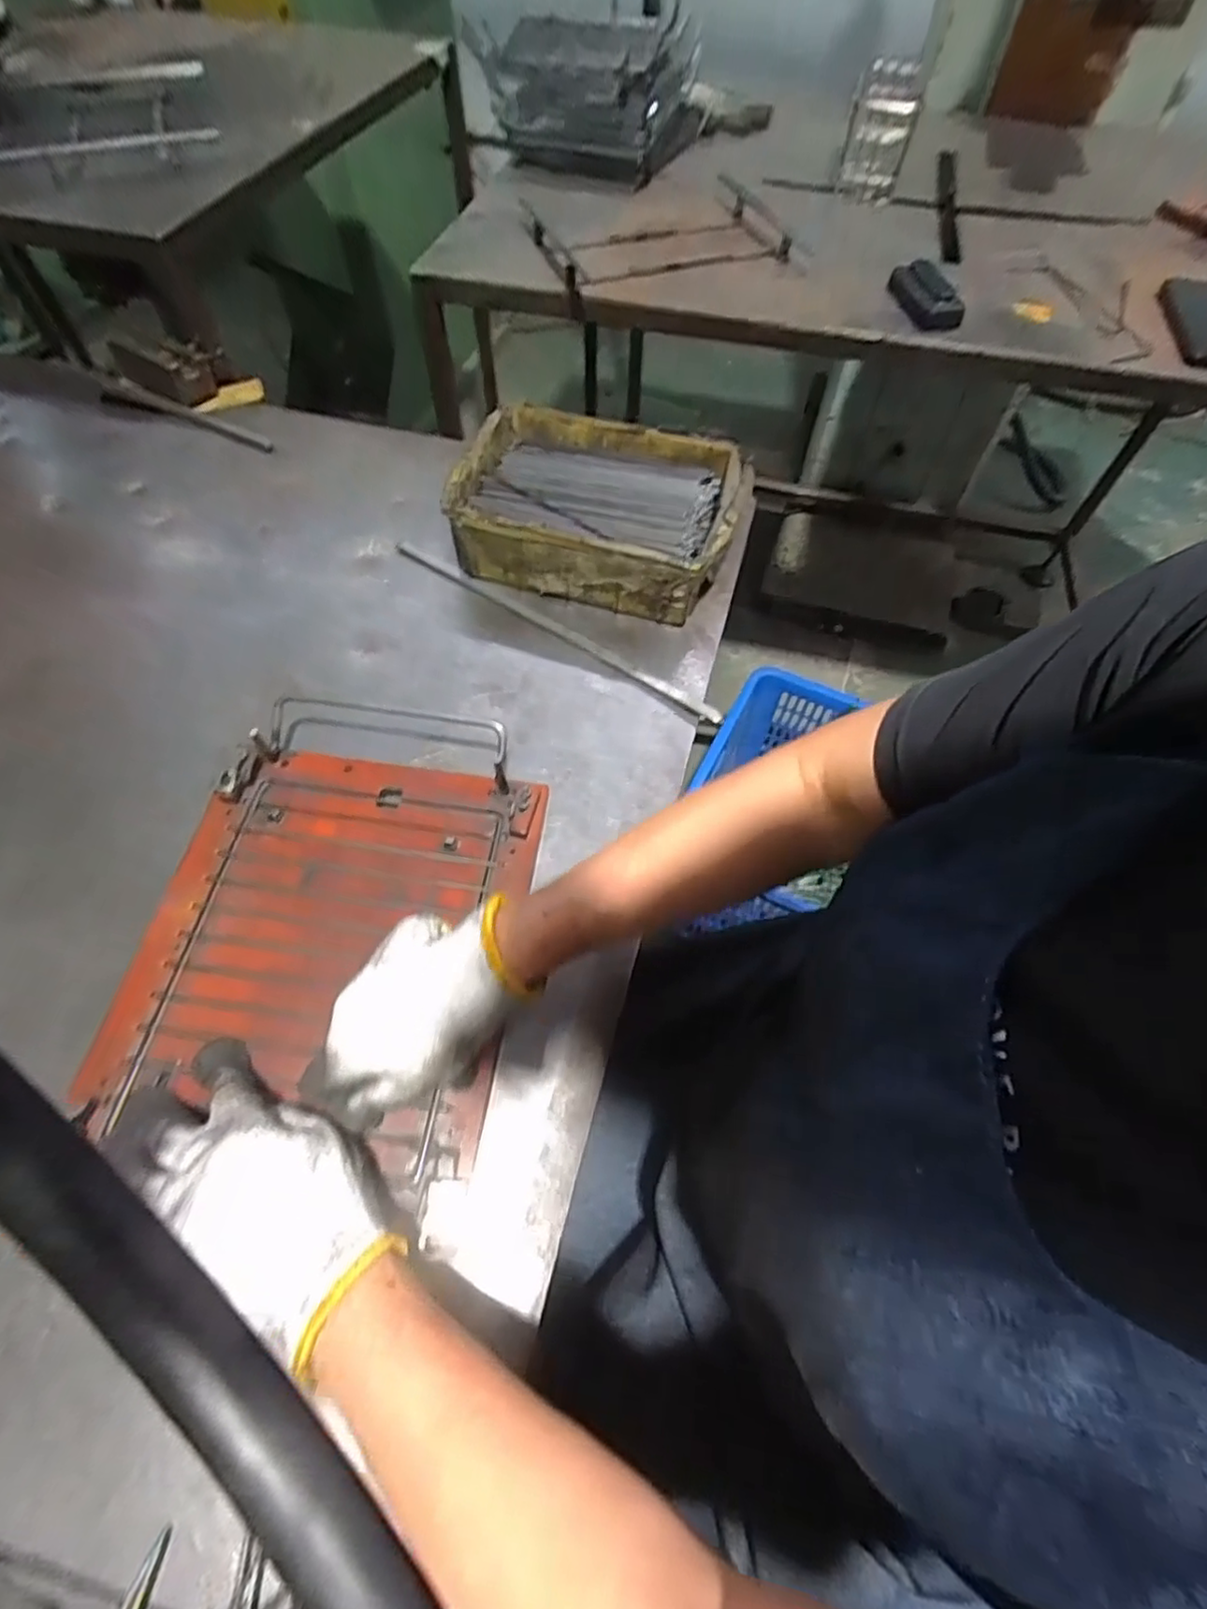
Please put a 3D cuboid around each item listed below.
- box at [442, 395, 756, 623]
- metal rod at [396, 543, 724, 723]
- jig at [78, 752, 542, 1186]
[{"bbox_3d":[-0.004,-0.277,0.633,0.257,0.081,0.180,16,60,8],"label":"box"},{"bbox_3d":[-0.051,-0.164,0.607,0.361,0.008,0.013,31,63,16],"label":"metal rod"},{"bbox_3d":[-0.180,0.083,0.445,0.242,0.022,0.264,6,59,2],"label":"jig"}]

